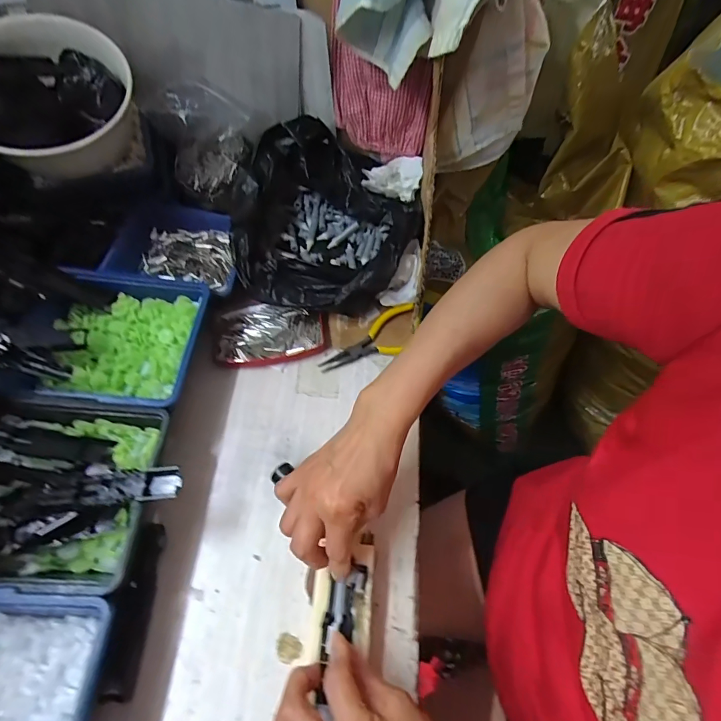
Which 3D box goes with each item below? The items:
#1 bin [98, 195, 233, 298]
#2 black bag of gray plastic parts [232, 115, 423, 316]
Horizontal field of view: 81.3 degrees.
[{"bbox_3d":[-0.216,-0.131,0.491,0.153,0.045,0.120,2,58,1],"label":"bin"},{"bbox_3d":[-0.036,-0.174,0.510,0.206,0.094,0.243,7,59,4],"label":"black bag of gray plastic parts"}]

